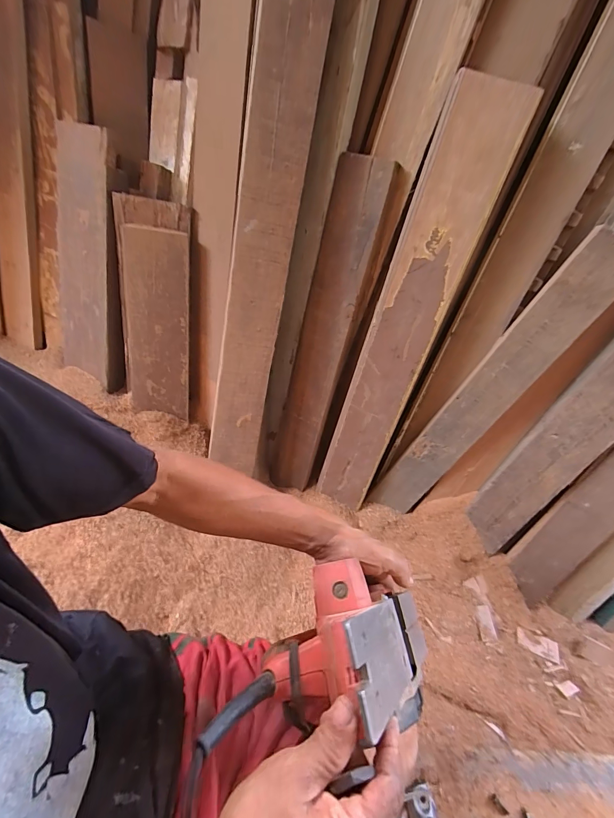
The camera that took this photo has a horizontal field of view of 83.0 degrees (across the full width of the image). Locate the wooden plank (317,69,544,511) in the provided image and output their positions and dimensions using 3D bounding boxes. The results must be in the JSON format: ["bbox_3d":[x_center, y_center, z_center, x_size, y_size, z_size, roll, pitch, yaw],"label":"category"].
[{"bbox_3d":[0.195,-0.136,0.757,0.142,0.906,0.043,18,27,2],"label":"wooden plank"}]

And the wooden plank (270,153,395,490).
[{"bbox_3d":[0.023,-0.129,0.829,0.116,0.795,0.047,23,28,17],"label":"wooden plank"}]

